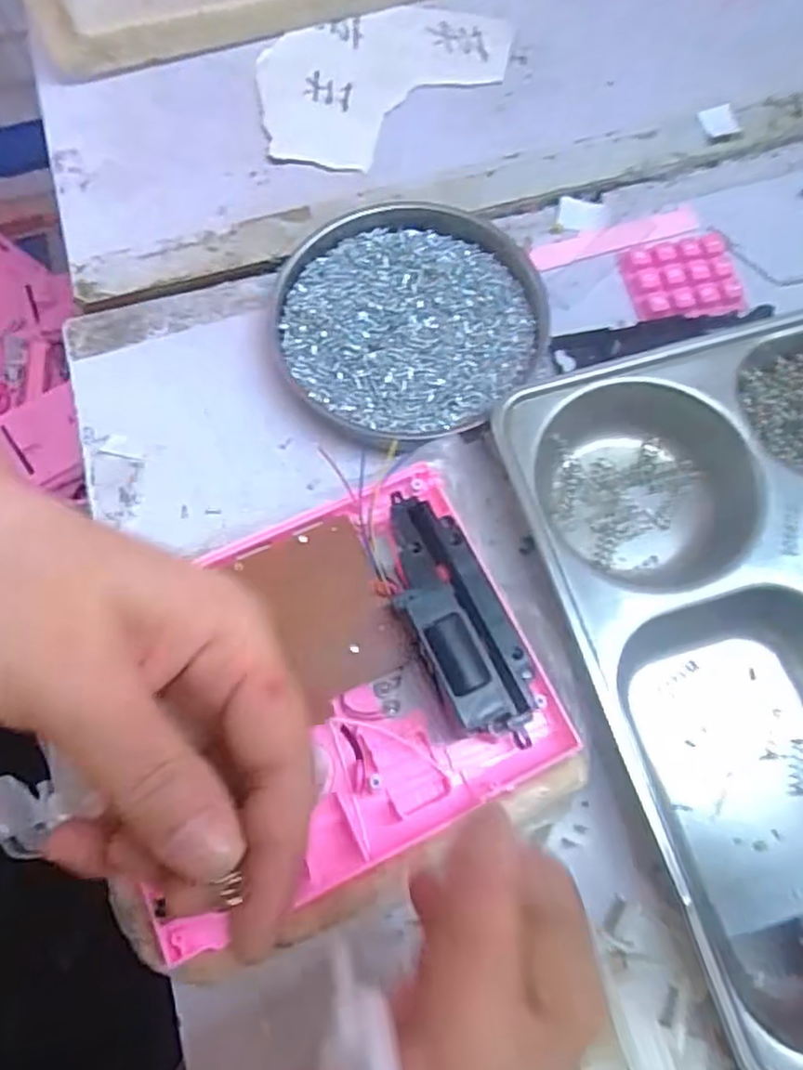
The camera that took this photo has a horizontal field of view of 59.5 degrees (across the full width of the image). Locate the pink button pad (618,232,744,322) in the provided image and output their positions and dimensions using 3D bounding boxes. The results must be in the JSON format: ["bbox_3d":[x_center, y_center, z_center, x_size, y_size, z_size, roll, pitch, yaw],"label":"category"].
[{"bbox_3d":[0.151,-0.138,0.379,0.057,0.006,0.053,-7,69,-2],"label":"pink button pad"}]

